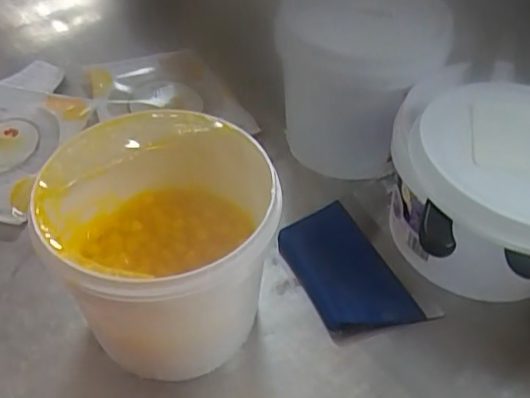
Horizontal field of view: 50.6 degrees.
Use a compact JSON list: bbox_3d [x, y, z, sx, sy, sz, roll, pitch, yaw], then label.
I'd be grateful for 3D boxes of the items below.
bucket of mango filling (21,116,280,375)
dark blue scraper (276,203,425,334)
[{"bbox_3d":[-0.089,0.058,0.511,0.185,0.214,0.174,0,46,0],"label":"bucket of mango filling"},{"bbox_3d":[0.085,0.079,0.610,0.088,0.029,0.157,-21,51,-22],"label":"dark blue scraper"}]

